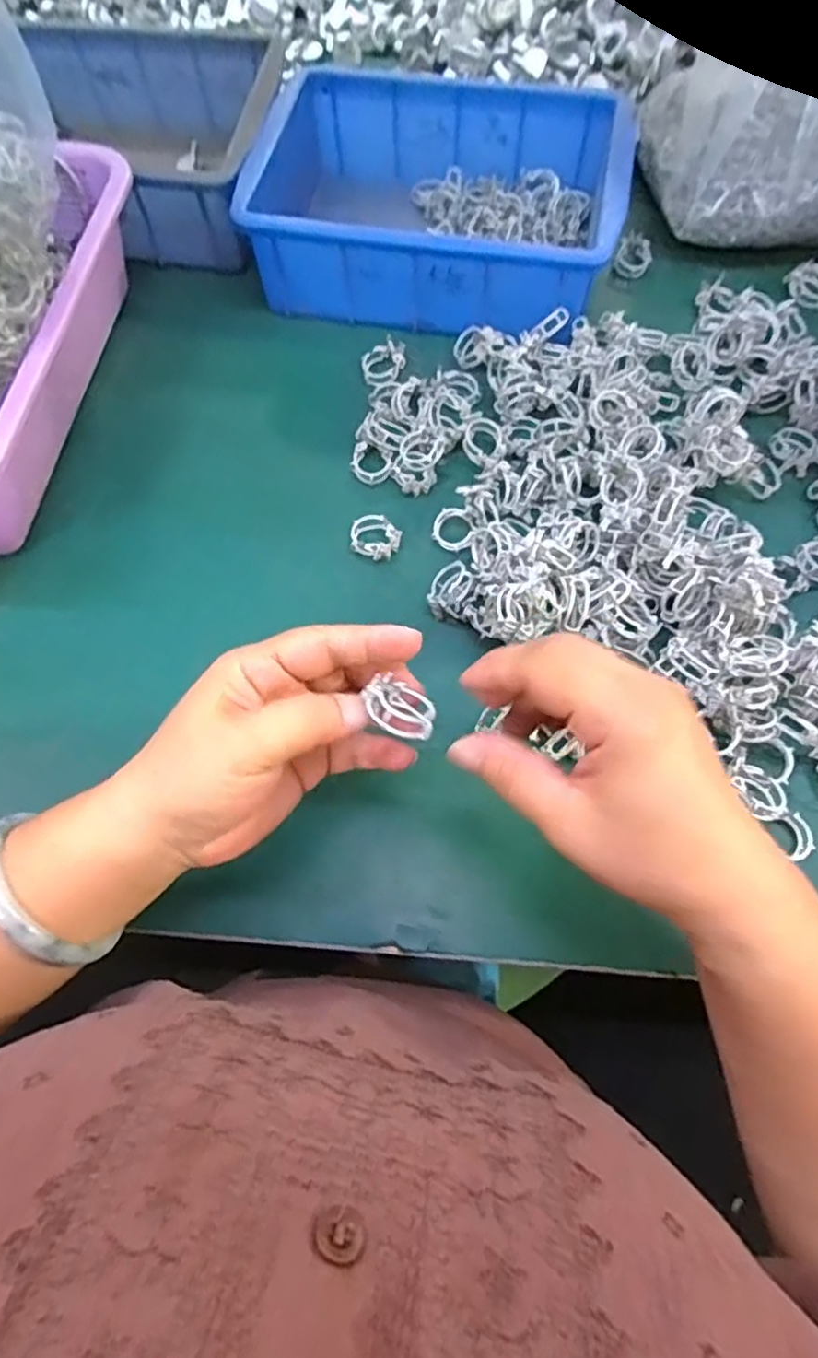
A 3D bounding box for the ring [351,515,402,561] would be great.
[{"bbox_3d":[-0.021,-0.084,0.395,0.030,0.013,0.024,41,74,15],"label":"ring"}]

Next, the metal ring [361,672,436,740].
[{"bbox_3d":[-0.003,0.012,0.262,0.030,0.023,0.022,31,75,11],"label":"metal ring"}]

